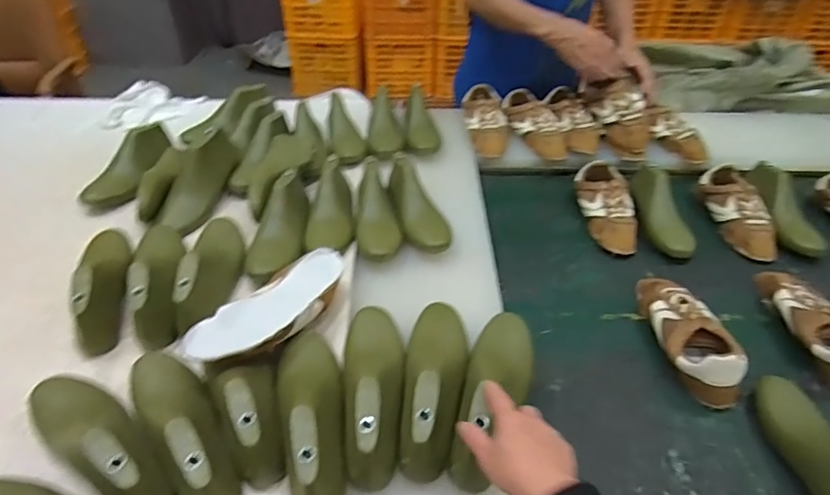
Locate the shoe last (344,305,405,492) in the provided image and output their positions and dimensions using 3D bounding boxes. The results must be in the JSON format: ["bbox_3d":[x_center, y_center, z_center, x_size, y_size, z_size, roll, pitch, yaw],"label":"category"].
[{"bbox_3d":[-0.052,0.155,0.617,0.076,0.077,0.248,0,41,-1],"label":"shoe last"}]

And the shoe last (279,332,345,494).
[{"bbox_3d":[-0.122,0.181,0.590,0.077,0.086,0.242,-10,42,-13],"label":"shoe last"}]

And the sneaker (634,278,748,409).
[{"bbox_3d":[0.414,0.117,0.770,0.092,0.071,0.243,3,41,2],"label":"sneaker"}]

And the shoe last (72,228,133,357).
[{"bbox_3d":[-0.476,0.040,0.766,0.076,0.086,0.246,-17,44,-19],"label":"shoe last"}]

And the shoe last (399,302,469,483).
[{"bbox_3d":[0.026,0.155,0.633,0.079,0.089,0.247,4,41,4],"label":"shoe last"}]

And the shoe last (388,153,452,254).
[{"bbox_3d":[0.004,-0.085,0.904,0.085,0.069,0.220,-7,42,-9],"label":"shoe last"}]

